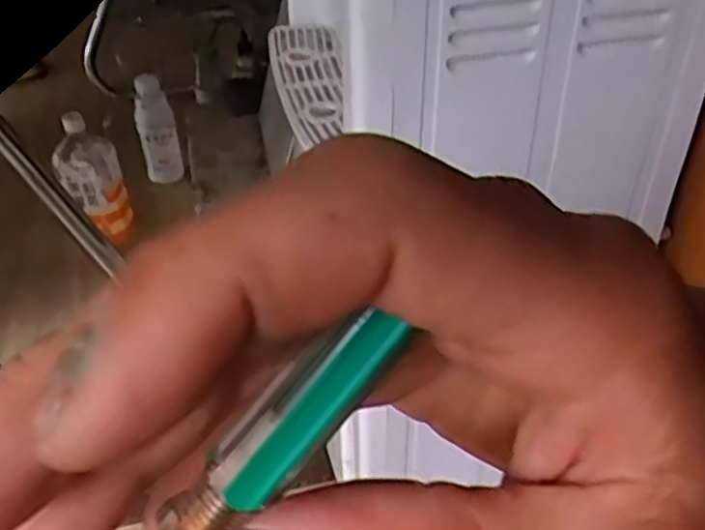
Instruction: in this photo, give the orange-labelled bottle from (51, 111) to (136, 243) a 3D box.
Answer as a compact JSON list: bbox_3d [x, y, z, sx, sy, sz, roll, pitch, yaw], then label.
[{"bbox_3d":[-0.379,-0.122,1.054,0.072,0.198,0.076,2,33,36],"label":"orange-labelled bottle"}]

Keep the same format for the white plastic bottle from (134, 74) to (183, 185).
[{"bbox_3d":[-0.308,-0.209,1.149,0.059,0.166,0.050,-13,40,-14],"label":"white plastic bottle"}]

